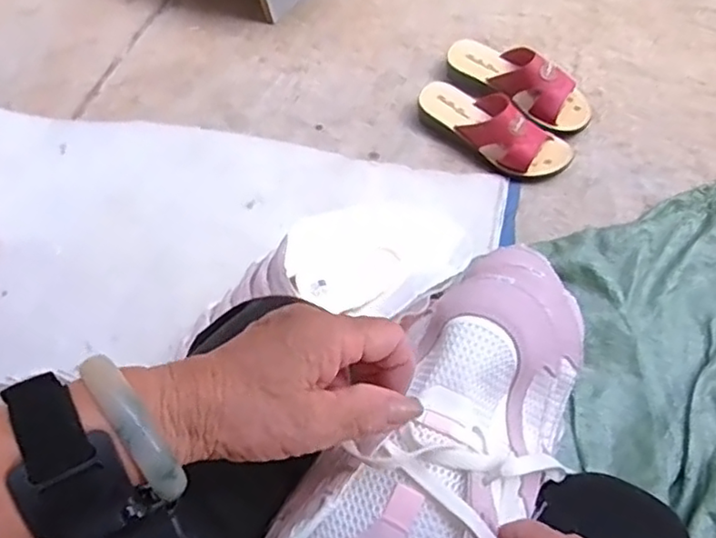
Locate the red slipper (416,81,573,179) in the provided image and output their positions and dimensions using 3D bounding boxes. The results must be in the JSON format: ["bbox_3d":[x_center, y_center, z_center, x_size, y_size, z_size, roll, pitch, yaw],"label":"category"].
[{"bbox_3d":[0.188,-0.201,0.899,0.228,0.070,0.083,28,66,15],"label":"red slipper"}]

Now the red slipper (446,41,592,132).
[{"bbox_3d":[0.237,-0.280,0.941,0.228,0.078,0.090,35,68,18],"label":"red slipper"}]

